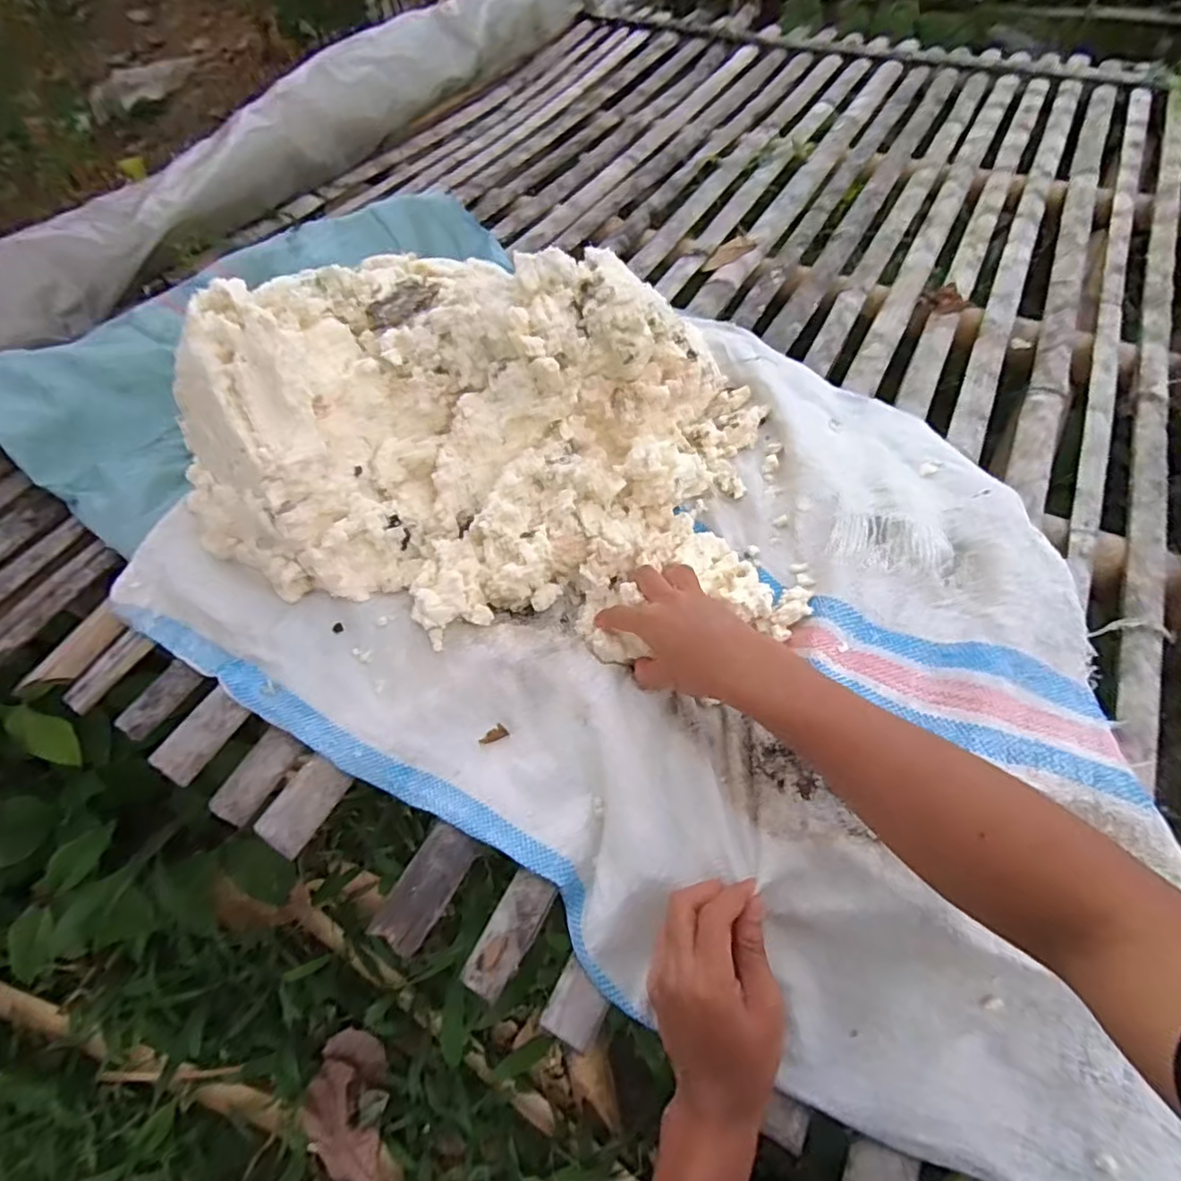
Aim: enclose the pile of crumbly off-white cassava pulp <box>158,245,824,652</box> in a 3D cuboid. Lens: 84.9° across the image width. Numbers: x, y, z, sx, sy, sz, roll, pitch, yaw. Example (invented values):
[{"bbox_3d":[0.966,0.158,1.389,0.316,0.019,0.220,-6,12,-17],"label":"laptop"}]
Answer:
[{"bbox_3d":[-0.090,-0.147,0.623,0.548,0.203,0.348,3,57,7],"label":"pile of crumbly off-white cassava pulp"}]

